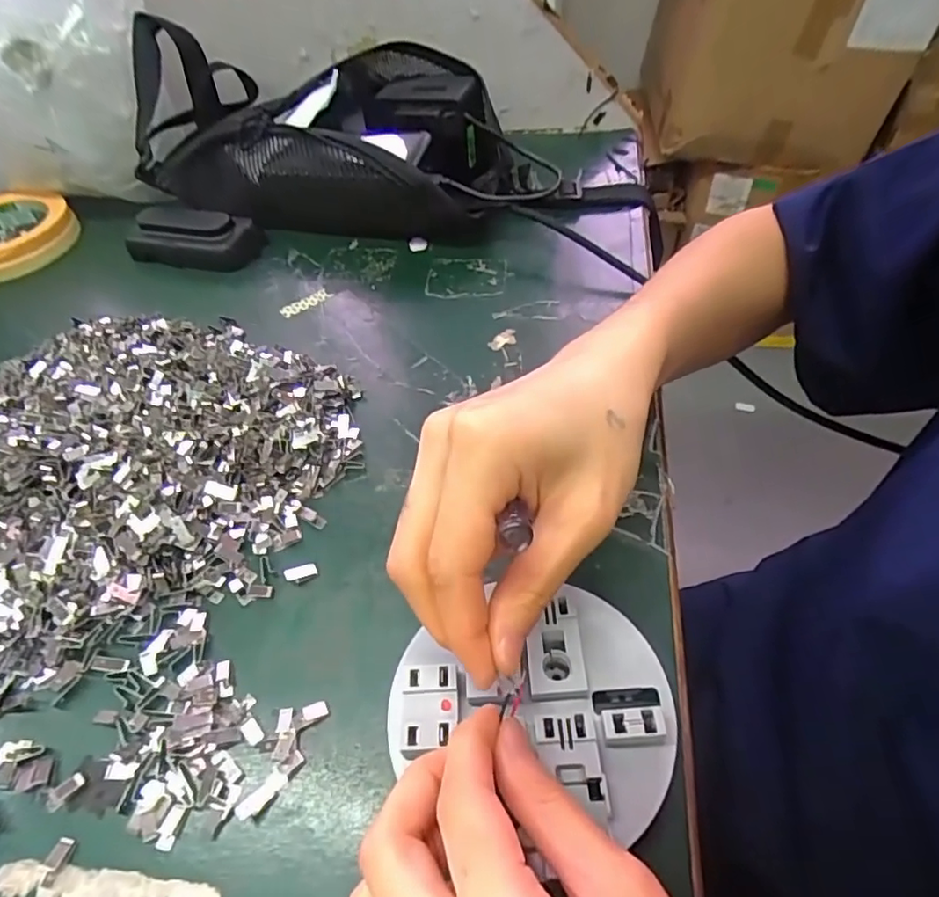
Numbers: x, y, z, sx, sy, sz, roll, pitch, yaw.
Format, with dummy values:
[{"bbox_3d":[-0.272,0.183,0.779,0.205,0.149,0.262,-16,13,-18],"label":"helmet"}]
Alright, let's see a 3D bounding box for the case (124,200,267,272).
[{"bbox_3d":[-0.218,-0.166,0.457,0.105,0.030,0.039,6,51,10],"label":"case"}]

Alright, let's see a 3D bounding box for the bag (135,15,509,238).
[{"bbox_3d":[-0.124,-0.246,0.471,0.306,0.094,0.126,11,52,14],"label":"bag"}]

